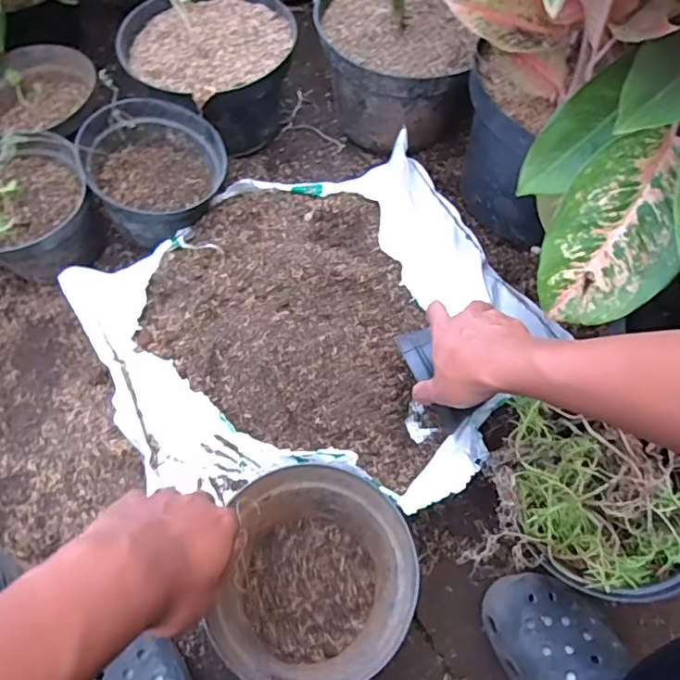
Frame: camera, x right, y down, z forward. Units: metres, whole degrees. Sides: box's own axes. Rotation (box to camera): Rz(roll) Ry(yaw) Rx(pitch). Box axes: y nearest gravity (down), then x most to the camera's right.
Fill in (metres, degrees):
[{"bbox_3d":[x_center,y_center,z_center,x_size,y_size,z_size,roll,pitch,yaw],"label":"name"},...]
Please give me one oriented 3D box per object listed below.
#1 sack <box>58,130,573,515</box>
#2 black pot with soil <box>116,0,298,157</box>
[{"bbox_3d":[-0.025,-0.015,0.653,0.483,0.108,0.468,-26,67,-13],"label":"sack"},{"bbox_3d":[-0.178,-0.378,0.791,0.226,0.139,0.213,-37,70,-18],"label":"black pot with soil"}]

